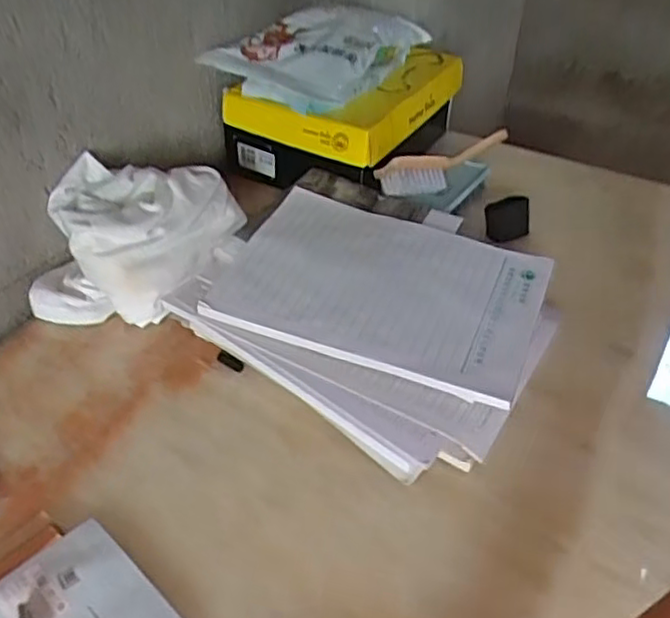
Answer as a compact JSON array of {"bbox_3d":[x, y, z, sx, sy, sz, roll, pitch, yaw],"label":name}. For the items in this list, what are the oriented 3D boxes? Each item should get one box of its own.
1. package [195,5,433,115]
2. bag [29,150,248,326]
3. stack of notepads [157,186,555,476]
[{"bbox_3d":[-0.020,-0.290,0.776,0.168,0.056,0.212,20,43,20],"label":"package"},{"bbox_3d":[-0.177,-0.065,0.638,0.172,0.096,0.139,3,40,1],"label":"bag"},{"bbox_3d":[0.035,-0.001,0.615,0.288,0.054,0.242,25,45,25],"label":"stack of notepads"}]

